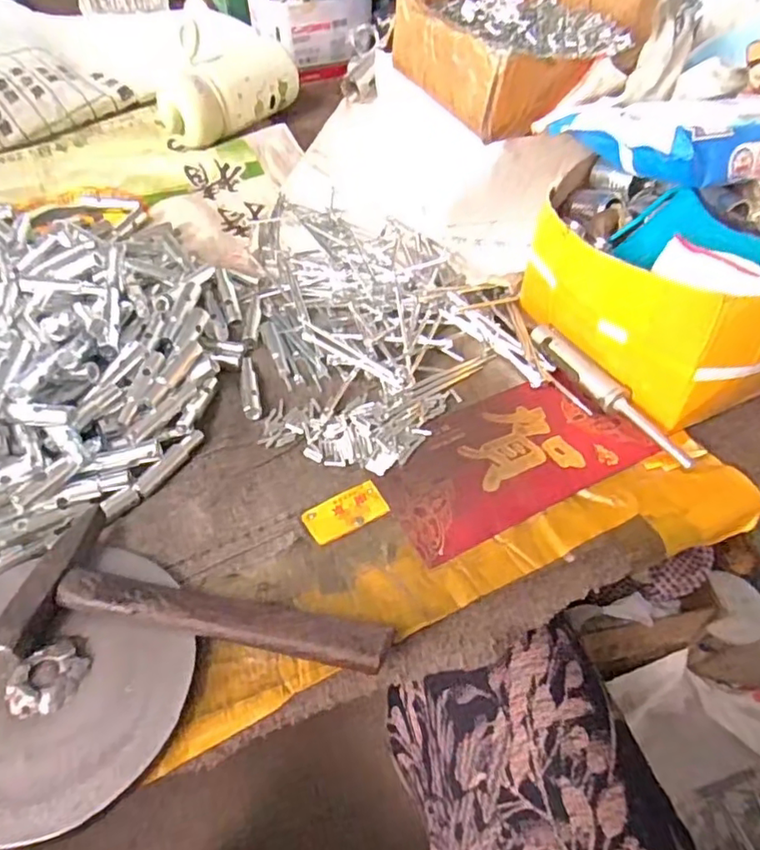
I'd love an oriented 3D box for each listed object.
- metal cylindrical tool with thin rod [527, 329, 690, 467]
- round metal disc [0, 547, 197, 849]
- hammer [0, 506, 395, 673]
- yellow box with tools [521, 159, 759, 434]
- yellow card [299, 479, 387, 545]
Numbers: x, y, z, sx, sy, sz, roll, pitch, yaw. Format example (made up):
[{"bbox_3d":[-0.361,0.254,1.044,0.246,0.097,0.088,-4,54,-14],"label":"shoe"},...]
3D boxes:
[{"bbox_3d":[0.143,-0.022,0.385,0.017,0.015,0.135,-26,56,-20],"label":"metal cylindrical tool with thin rod"},{"bbox_3d":[-0.150,0.115,0.277,0.123,0.021,0.123,0,51,-1],"label":"round metal disc"},{"bbox_3d":[-0.082,0.093,0.290,0.170,0.026,0.071,12,52,8],"label":"hammer"},{"bbox_3d":[0.190,-0.097,0.391,0.136,0.095,0.169,-25,56,-19],"label":"yellow box with tools"},{"bbox_3d":[-0.019,0.049,0.342,0.045,0.004,0.024,-25,56,-19],"label":"yellow card"}]

